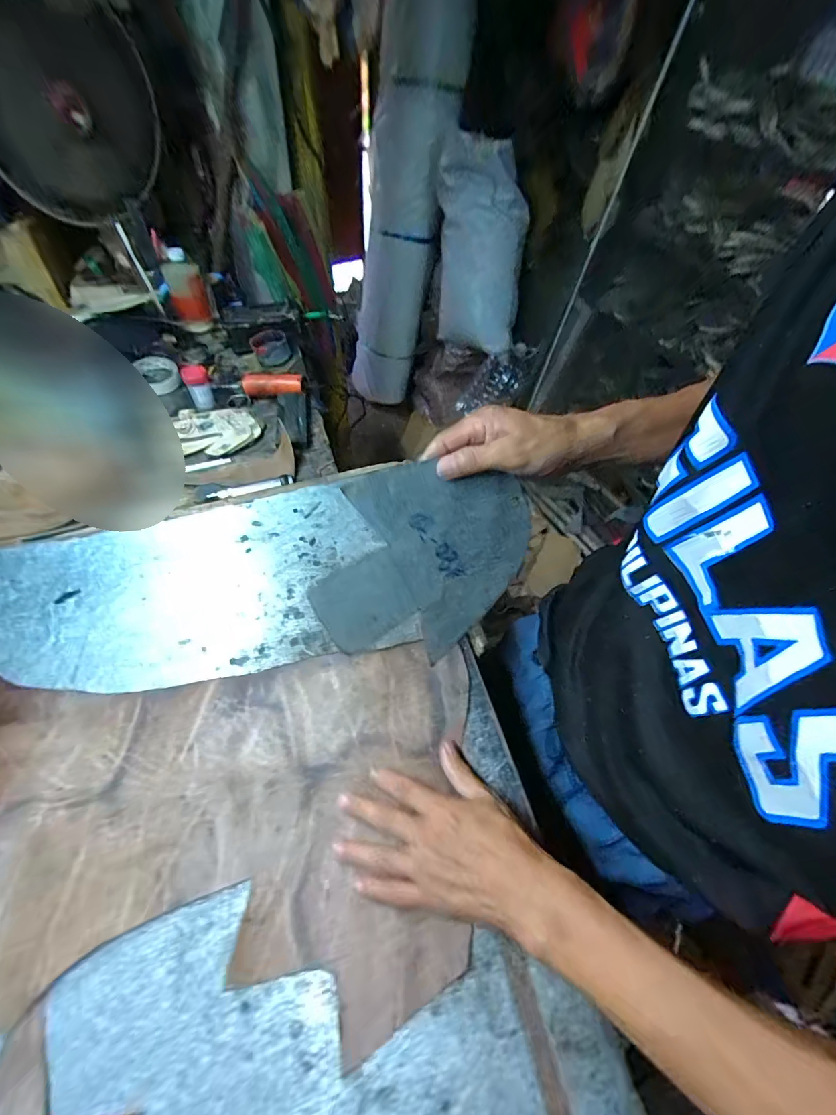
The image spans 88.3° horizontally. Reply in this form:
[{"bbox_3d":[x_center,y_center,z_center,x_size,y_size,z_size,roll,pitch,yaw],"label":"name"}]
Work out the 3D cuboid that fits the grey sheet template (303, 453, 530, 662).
[{"bbox_3d":[0.014,0.005,0.397,0.190,0.180,0.008,13,10,-29],"label":"grey sheet template"}]

